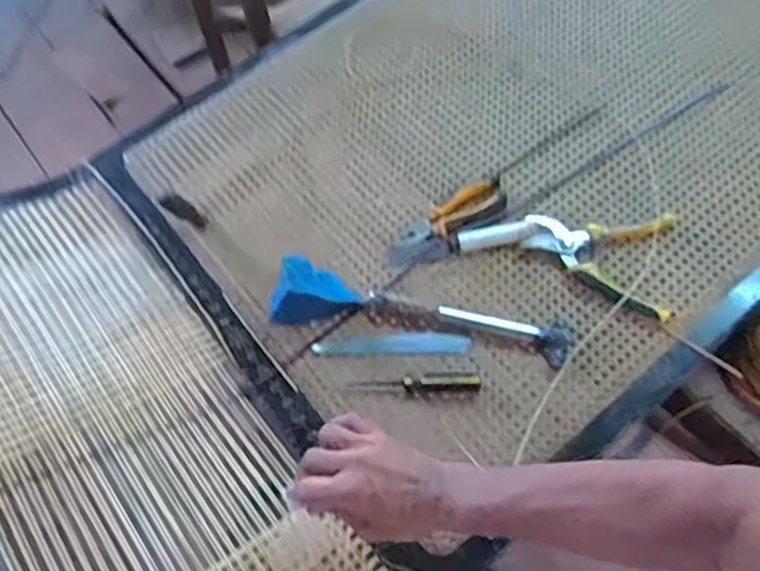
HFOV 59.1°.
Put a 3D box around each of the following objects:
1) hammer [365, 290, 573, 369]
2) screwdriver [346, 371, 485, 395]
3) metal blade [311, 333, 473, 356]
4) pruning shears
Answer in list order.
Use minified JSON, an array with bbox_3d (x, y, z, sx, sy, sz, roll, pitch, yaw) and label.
[{"bbox_3d":[0.100,0.040,0.785,0.237,0.024,0.045,16,60,10],"label":"hammer"},{"bbox_3d":[0.039,0.111,0.759,0.148,0.020,0.019,-3,59,5],"label":"screwdriver"},{"bbox_3d":[0.013,0.069,0.789,0.182,0.004,0.026,-1,66,5],"label":"metal blade"},{"bbox_3d":[0.221,-0.040,0.805,0.244,0.032,0.127,11,60,7],"label":"pruning shears"}]

